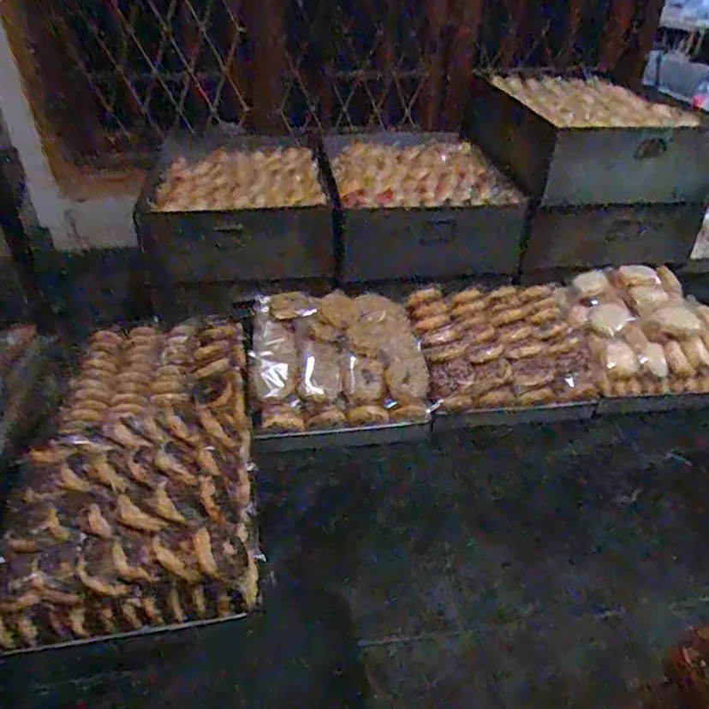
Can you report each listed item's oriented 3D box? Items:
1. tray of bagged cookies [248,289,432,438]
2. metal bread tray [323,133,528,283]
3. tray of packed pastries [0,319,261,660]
[{"bbox_3d":[-0.044,-0.011,1.356,0.399,0.092,0.387,-5,58,-4],"label":"tray of bagged cookies"},{"bbox_3d":[0.187,-0.470,1.745,0.521,0.265,0.653,-5,37,-7],"label":"metal bread tray"},{"bbox_3d":[-0.430,0.168,1.189,0.408,0.135,0.782,-6,37,-8],"label":"tray of packed pastries"}]

